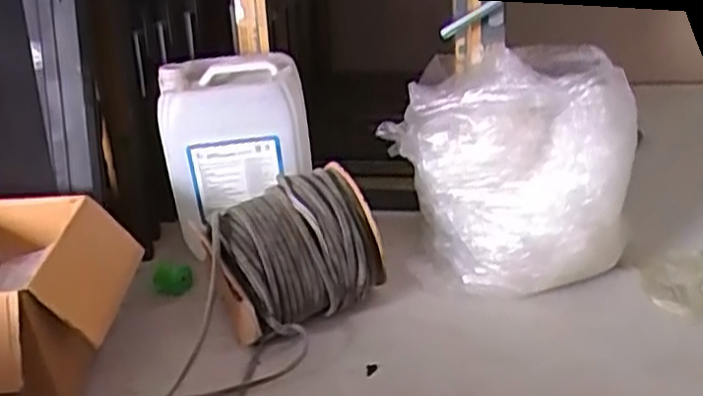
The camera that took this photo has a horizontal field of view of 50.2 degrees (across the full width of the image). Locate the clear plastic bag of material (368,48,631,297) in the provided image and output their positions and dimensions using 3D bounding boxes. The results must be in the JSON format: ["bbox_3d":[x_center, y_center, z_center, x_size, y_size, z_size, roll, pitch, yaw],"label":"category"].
[{"bbox_3d":[0.296,-0.082,1.452,0.443,0.396,0.393,4,30,15],"label":"clear plastic bag of material"}]

